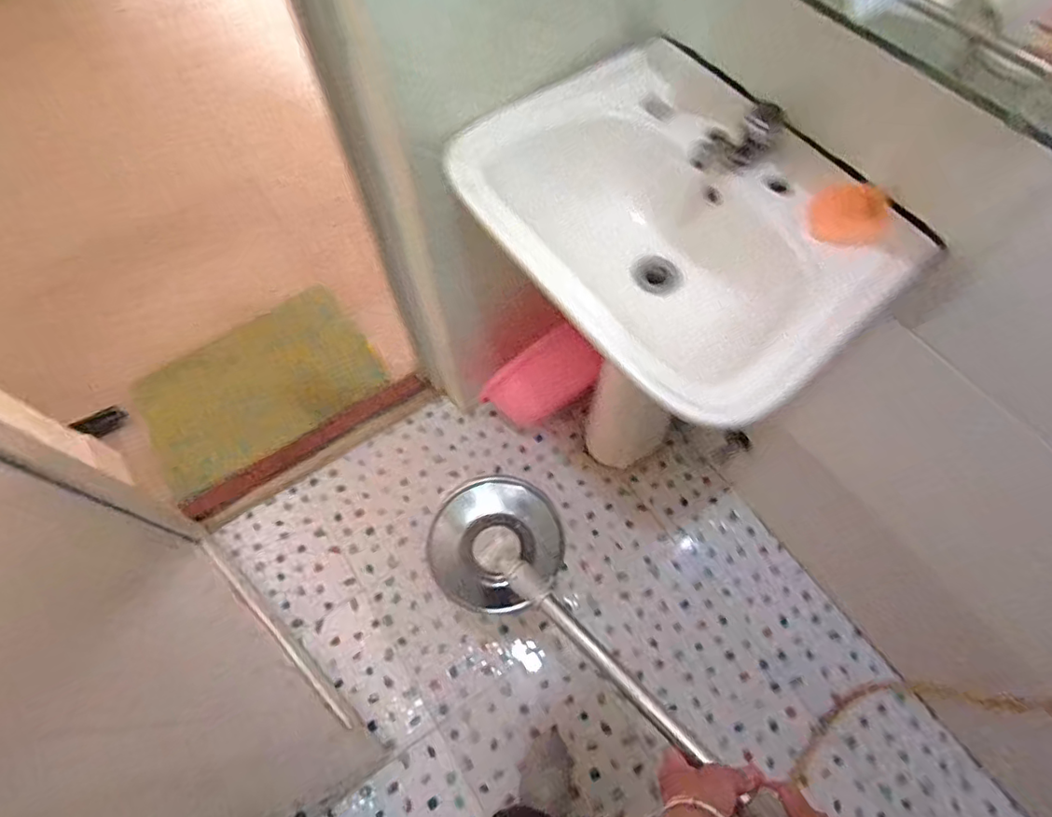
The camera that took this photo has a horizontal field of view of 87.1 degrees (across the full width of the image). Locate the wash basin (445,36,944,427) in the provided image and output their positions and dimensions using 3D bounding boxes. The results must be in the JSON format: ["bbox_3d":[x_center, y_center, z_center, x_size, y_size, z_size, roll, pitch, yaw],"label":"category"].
[{"bbox_3d":[0.161,-0.200,0.694,0.376,0.181,0.484,-34,68,-15],"label":"wash basin"}]

